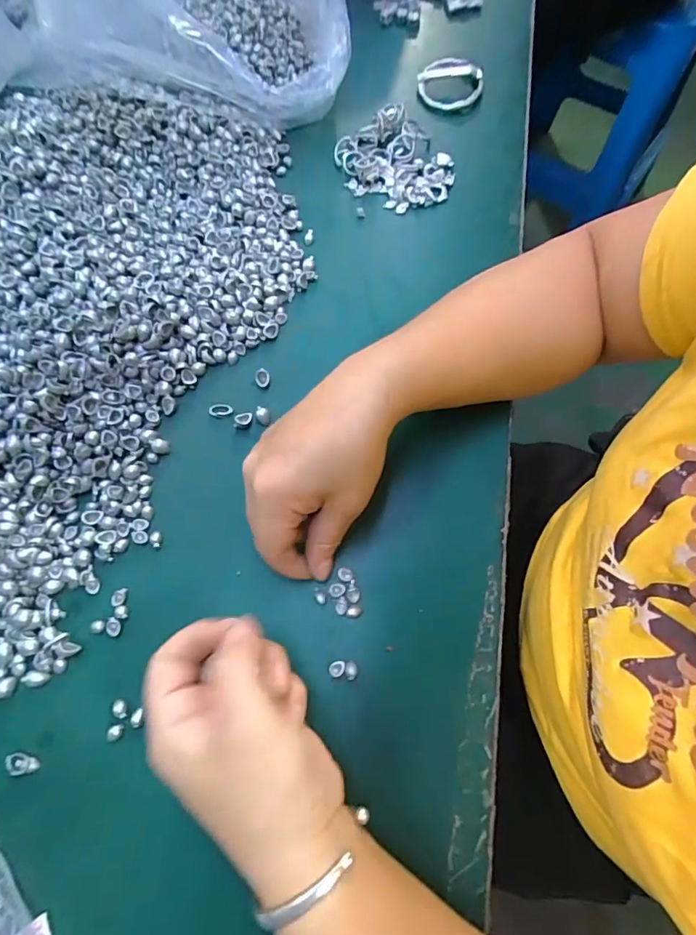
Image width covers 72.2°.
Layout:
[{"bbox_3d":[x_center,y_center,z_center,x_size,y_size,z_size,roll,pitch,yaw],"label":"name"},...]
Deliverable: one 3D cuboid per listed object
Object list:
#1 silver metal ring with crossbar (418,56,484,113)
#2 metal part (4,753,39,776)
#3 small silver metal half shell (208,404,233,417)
[{"bbox_3d":[0.094,-0.357,0.444,0.058,0.013,0.052,-23,72,-7],"label":"silver metal ring with crossbar"},{"bbox_3d":[-0.179,0.162,0.261,0.018,0.007,0.009,1,71,0],"label":"metal part"},{"bbox_3d":[-0.090,-0.041,0.337,0.017,0.004,0.009,-2,71,-1],"label":"small silver metal half shell"}]

